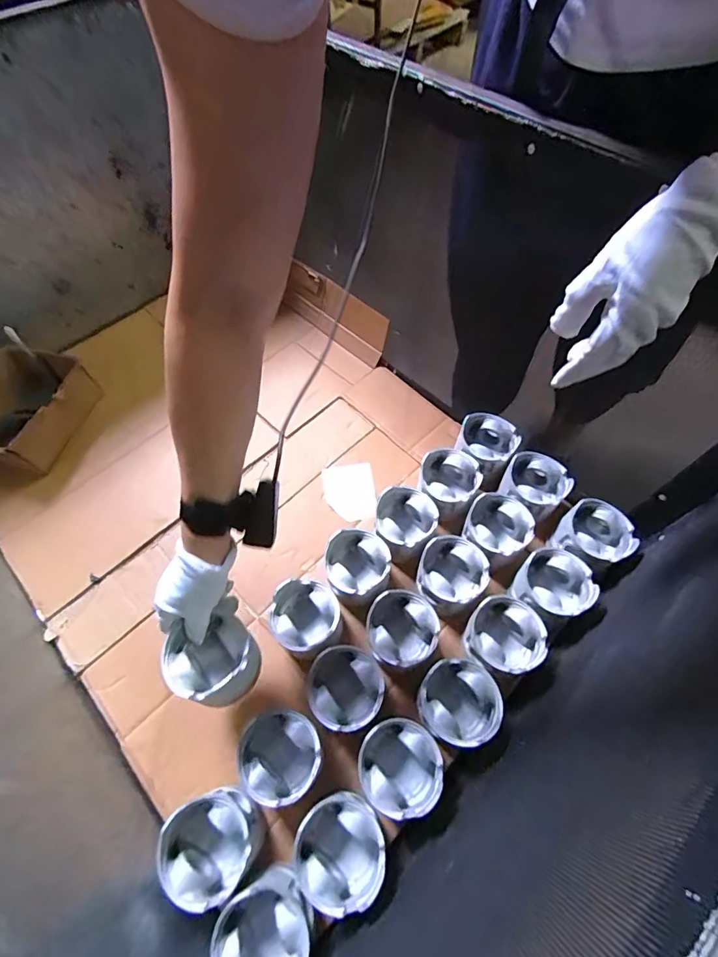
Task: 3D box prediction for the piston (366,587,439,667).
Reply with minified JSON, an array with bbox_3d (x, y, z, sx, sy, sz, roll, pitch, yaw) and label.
[{"bbox_3d":[0.057,0.209,0.594,0.091,0.073,0.092,9,61,6],"label":"piston"}]

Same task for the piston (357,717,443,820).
[{"bbox_3d":[0.046,0.333,0.506,0.089,0.063,0.090,0,60,0],"label":"piston"}]

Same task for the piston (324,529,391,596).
[{"bbox_3d":[-0.003,0.130,0.641,0.087,0.089,0.088,-11,61,-6],"label":"piston"}]

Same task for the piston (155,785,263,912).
[{"bbox_3d":[-0.158,0.403,0.481,0.095,0.073,0.092,0,60,0],"label":"piston"}]

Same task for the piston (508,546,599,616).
[{"bbox_3d":[0.269,0.148,0.608,0.089,0.070,0.091,-39,67,-19],"label":"piston"}]

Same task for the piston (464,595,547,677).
[{"bbox_3d":[0.191,0.210,0.580,0.092,0.071,0.093,0,60,0],"label":"piston"}]

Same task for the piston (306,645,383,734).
[{"bbox_3d":[-0.017,0.270,0.559,0.091,0.080,0.091,0,60,0],"label":"piston"}]

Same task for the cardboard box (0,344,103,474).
[{"bbox_3d":[-0.590,-0.131,0.782,0.150,0.104,0.236,16,62,9],"label":"cardboard box"}]

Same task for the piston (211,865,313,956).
[{"bbox_3d":[-0.094,0.460,0.436,0.091,0.067,0.093,0,60,0],"label":"piston"}]

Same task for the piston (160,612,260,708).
[{"bbox_3d":[-0.164,0.202,0.491,0.091,0.077,0.086,0,60,0],"label":"piston"}]

